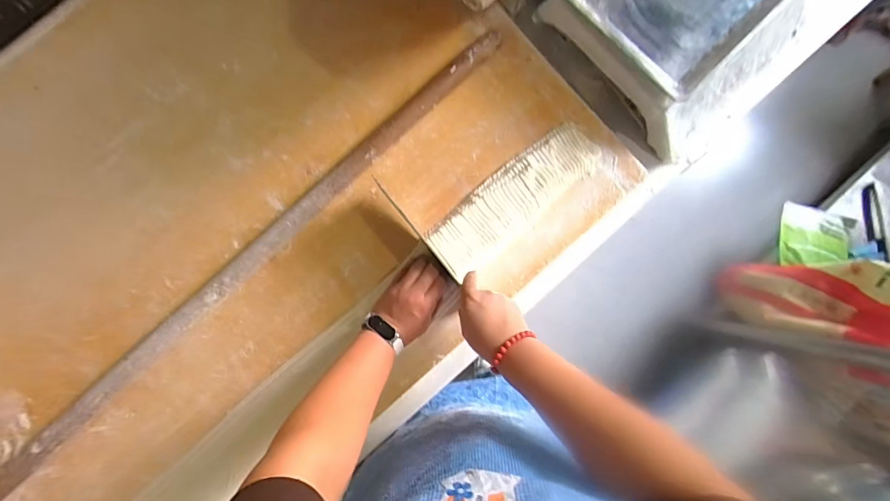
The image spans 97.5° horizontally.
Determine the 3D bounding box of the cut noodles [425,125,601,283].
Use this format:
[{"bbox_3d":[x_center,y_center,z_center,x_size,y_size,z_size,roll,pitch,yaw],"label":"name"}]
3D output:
[{"bbox_3d":[0.106,-0.081,0.590,0.290,0.019,0.082,-38,86,-3],"label":"cut noodles"}]

